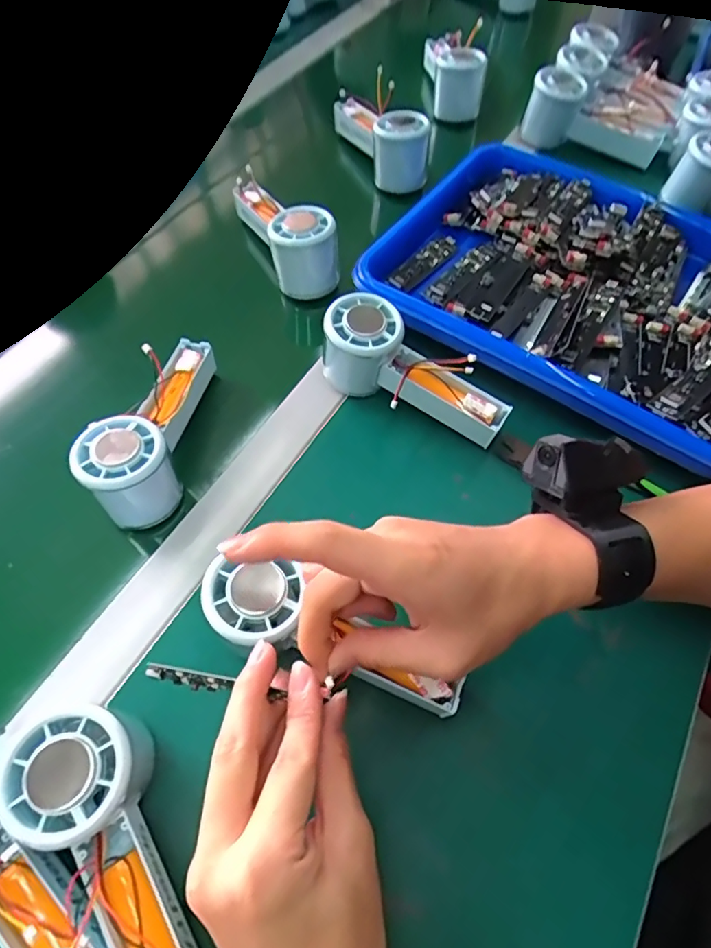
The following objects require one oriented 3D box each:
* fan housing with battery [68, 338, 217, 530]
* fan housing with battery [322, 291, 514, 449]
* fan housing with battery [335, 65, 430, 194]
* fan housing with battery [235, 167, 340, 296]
[{"bbox_3d":[-0.146,-0.040,0.380,0.052,0.059,0.150,5,59,4],"label":"fan housing with battery"},{"bbox_3d":[0.044,-0.075,0.392,0.145,0.063,0.058,22,62,14],"label":"fan housing with battery"},{"bbox_3d":[0.025,-0.373,0.561,0.050,0.070,0.147,-21,61,-11],"label":"fan housing with battery"},{"bbox_3d":[-0.064,-0.228,0.485,0.058,0.060,0.124,-21,61,-11],"label":"fan housing with battery"}]

